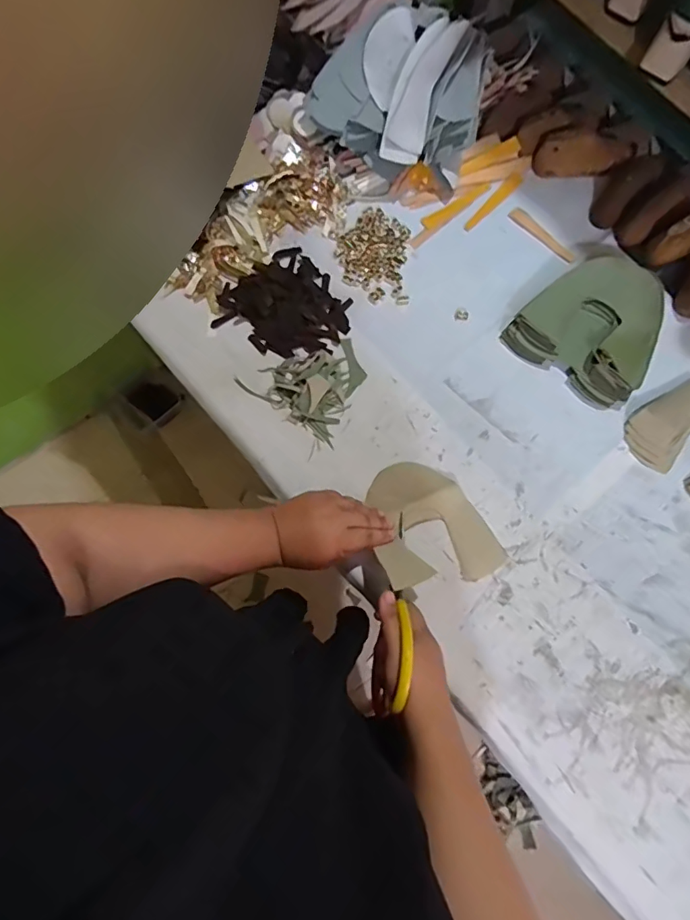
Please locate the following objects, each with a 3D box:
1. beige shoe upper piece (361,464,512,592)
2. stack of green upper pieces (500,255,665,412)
[{"bbox_3d":[0.106,0.067,0.565,0.145,0.071,0.142,-8,76,-1],"label":"beige shoe upper piece"},{"bbox_3d":[0.323,-0.177,0.636,0.167,0.035,0.175,36,80,9],"label":"stack of green upper pieces"}]

